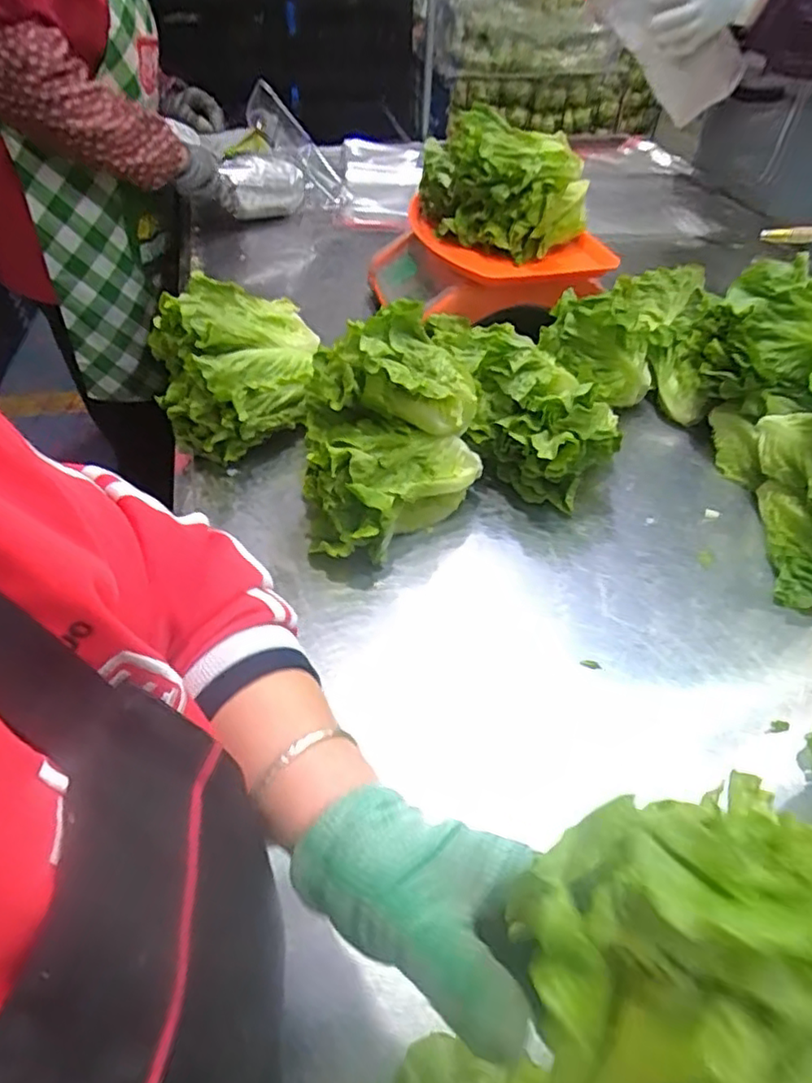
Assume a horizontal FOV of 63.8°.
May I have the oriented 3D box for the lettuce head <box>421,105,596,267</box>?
[{"bbox_3d":[0.130,-0.475,0.866,0.219,0.118,0.181,4,45,2],"label":"lettuce head"}]

